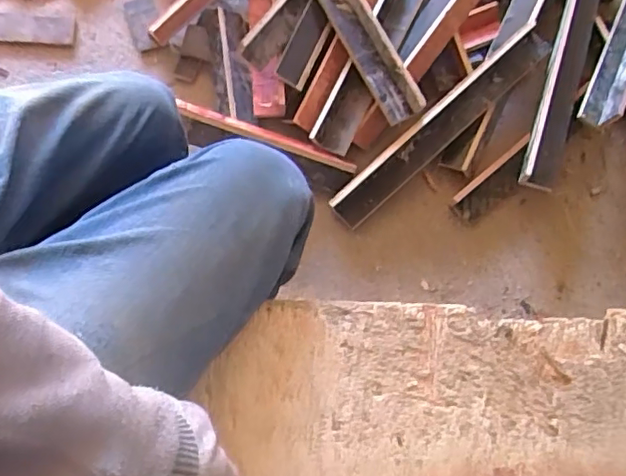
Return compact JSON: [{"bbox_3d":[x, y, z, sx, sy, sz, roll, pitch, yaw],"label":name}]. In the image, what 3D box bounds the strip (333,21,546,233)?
[{"bbox_3d":[0.236,-0.209,1.112,0.494,0.024,0.080,-43,112,3],"label":"strip"}]

